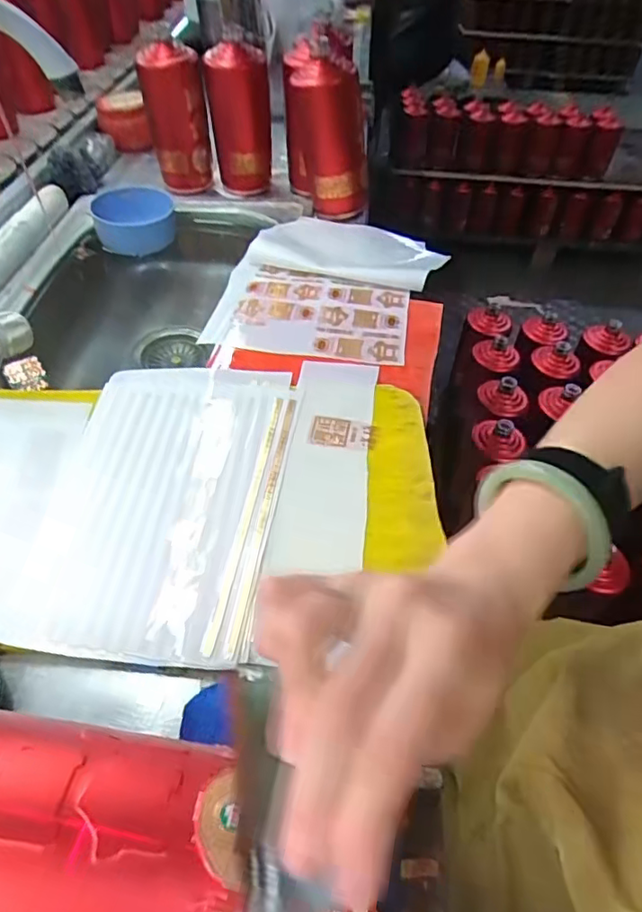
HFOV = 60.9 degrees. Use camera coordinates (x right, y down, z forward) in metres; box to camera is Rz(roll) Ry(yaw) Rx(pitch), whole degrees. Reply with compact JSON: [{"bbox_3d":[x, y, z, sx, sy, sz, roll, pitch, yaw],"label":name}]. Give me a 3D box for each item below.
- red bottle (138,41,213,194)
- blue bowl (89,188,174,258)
[{"bbox_3d":[-0.199,-0.467,0.759,0.079,0.161,0.065,-10,49,-11],"label":"red bottle"},{"bbox_3d":[-0.251,-0.322,0.746,0.103,0.053,0.089,-5,49,-7],"label":"blue bowl"}]

